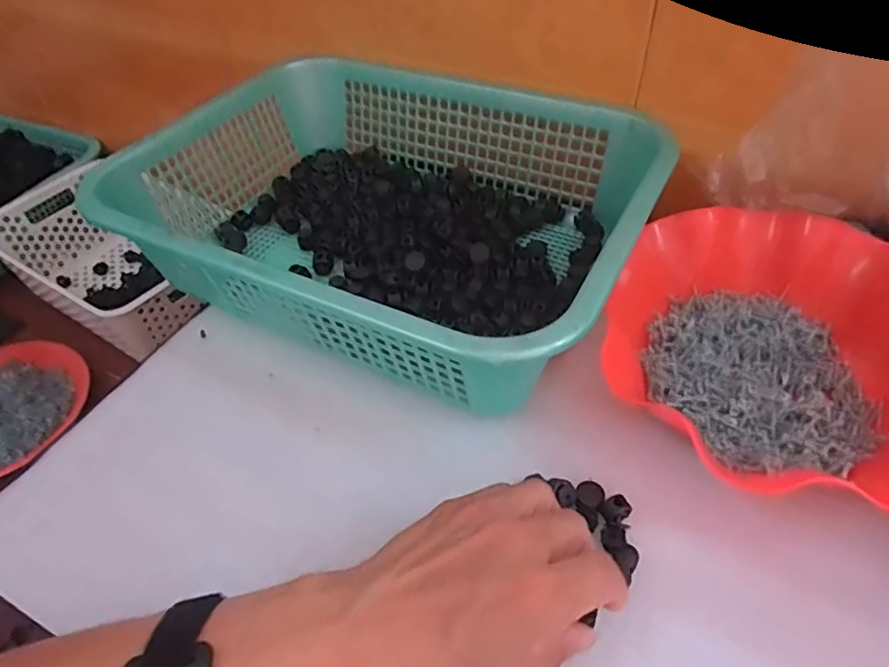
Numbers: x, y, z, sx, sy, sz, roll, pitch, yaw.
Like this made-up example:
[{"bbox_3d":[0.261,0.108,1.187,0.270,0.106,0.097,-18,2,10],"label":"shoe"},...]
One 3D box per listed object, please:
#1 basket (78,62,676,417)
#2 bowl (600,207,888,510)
[{"bbox_3d":[-0.040,-0.103,0.471,0.378,0.096,0.288,18,52,19],"label":"basket"},{"bbox_3d":[0.212,0.004,0.377,0.210,0.063,0.196,-2,48,2],"label":"bowl"}]

